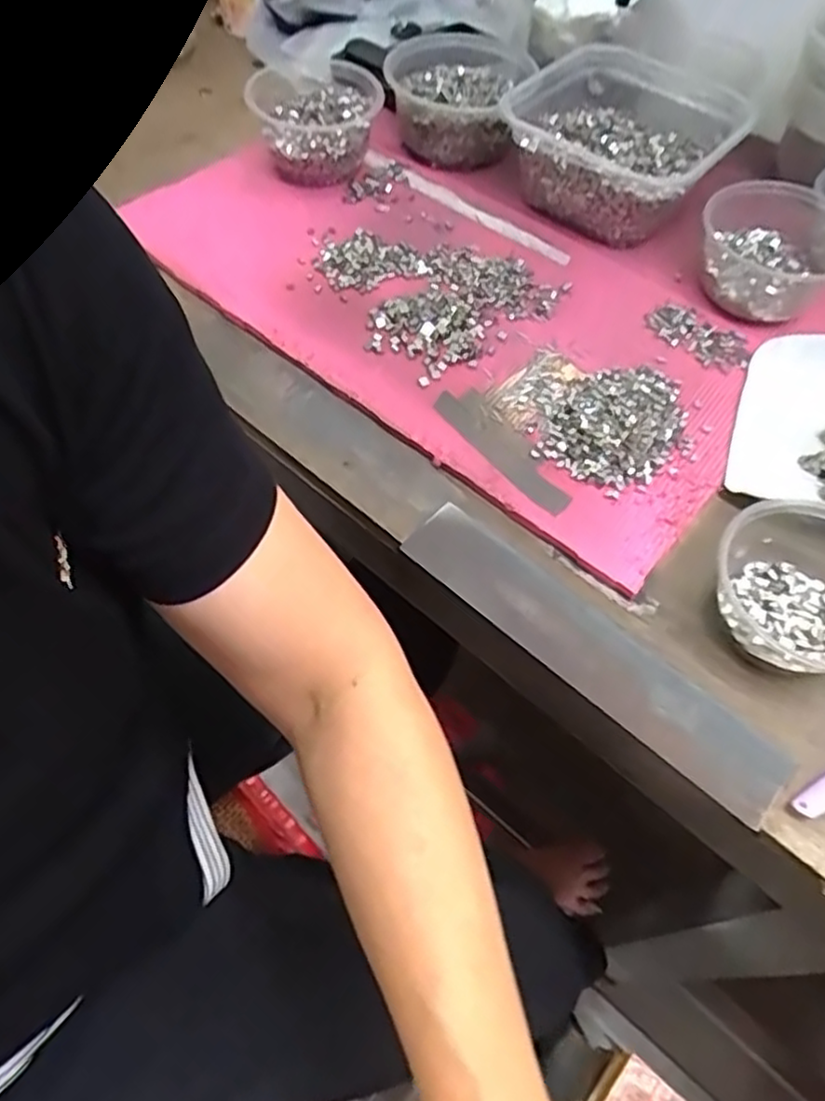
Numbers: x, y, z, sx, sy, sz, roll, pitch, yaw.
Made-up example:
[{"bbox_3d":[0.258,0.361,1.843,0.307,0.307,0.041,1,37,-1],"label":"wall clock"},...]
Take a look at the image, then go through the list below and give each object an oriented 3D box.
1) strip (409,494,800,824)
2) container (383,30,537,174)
[{"bbox_3d":[0.100,0.056,0.421,0.247,0.006,0.051,39,66,19],"label":"strip"},{"bbox_3d":[0.041,-0.421,0.665,0.123,0.067,0.131,1,59,-1],"label":"container"}]

